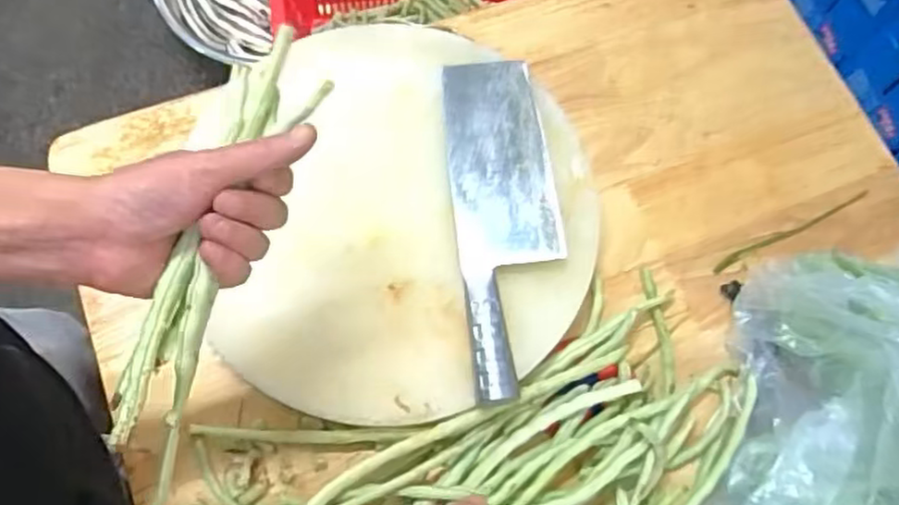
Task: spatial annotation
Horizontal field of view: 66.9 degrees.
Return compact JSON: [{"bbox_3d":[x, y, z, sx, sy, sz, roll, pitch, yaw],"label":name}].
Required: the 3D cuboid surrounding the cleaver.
[{"bbox_3d":[0.050,-0.033,0.582,0.089,0.029,0.309,-5,72,-3],"label":"cleaver"}]

